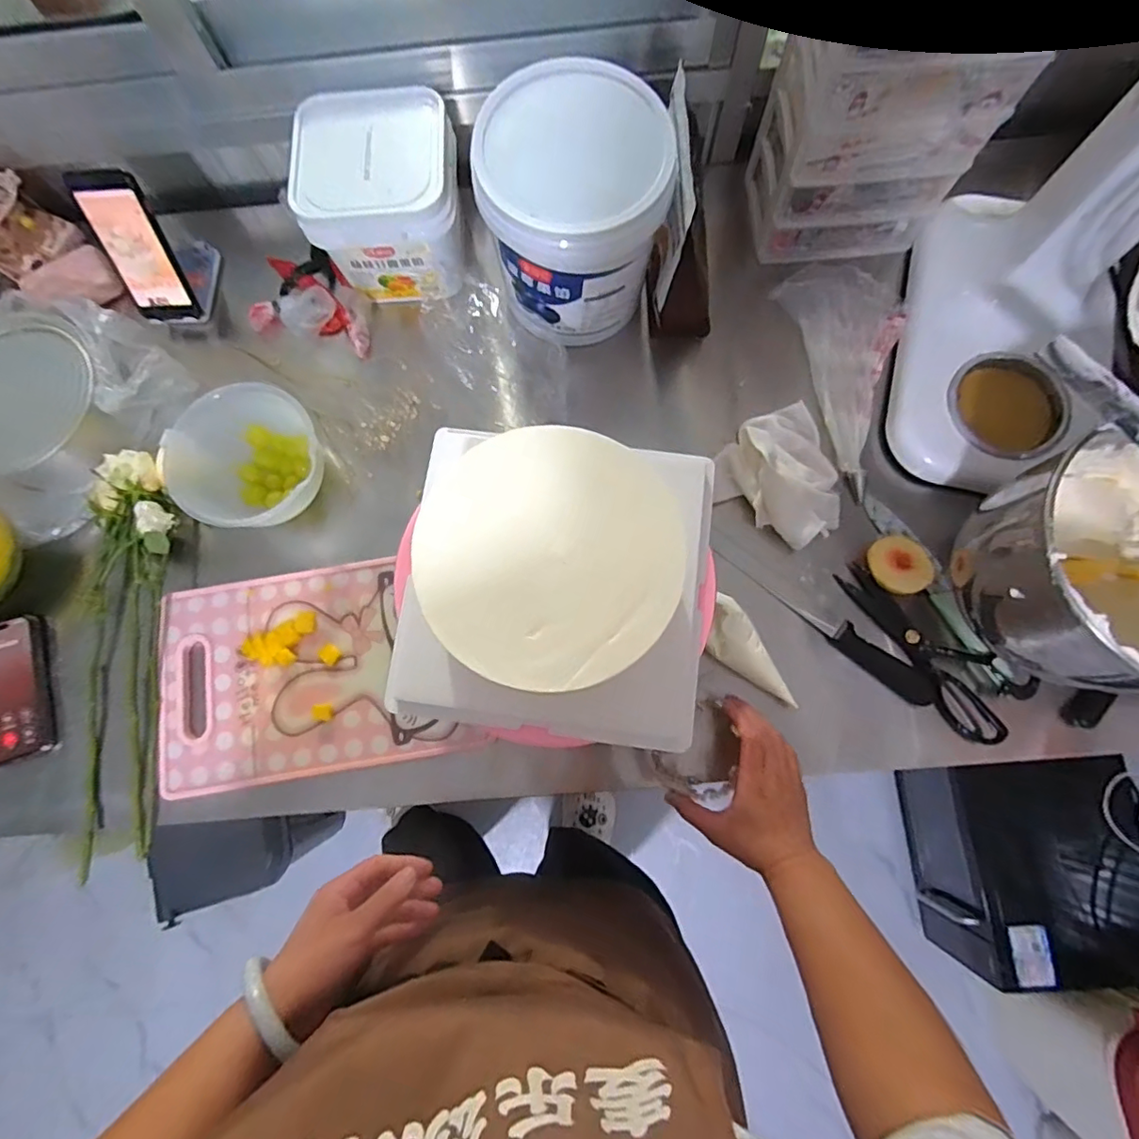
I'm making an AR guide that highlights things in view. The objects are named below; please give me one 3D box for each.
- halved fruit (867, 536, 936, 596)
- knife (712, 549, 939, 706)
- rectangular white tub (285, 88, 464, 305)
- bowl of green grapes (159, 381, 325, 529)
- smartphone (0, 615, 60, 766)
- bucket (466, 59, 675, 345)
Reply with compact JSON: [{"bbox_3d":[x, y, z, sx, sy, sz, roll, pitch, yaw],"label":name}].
[{"bbox_3d":[0.371,-0.006,0.622,0.066,0.025,0.066,0,78,2],"label":"halved fruit"},{"bbox_3d":[0.290,0.062,0.628,0.263,0.019,0.031,37,81,9],"label":"knife"},{"bbox_3d":[-0.217,-0.439,0.665,0.184,0.123,0.164,1,78,2],"label":"rectangular white tub"},{"bbox_3d":[-0.350,-0.115,0.624,0.150,0.096,0.155,0,78,2],"label":"bowl of green grapes"},{"bbox_3d":[-0.628,0.134,0.625,0.081,0.013,0.155,-14,78,-1],"label":"smartphone"},{"bbox_3d":[0.006,-0.390,0.616,0.181,0.184,0.170,0,78,2],"label":"bucket"}]

